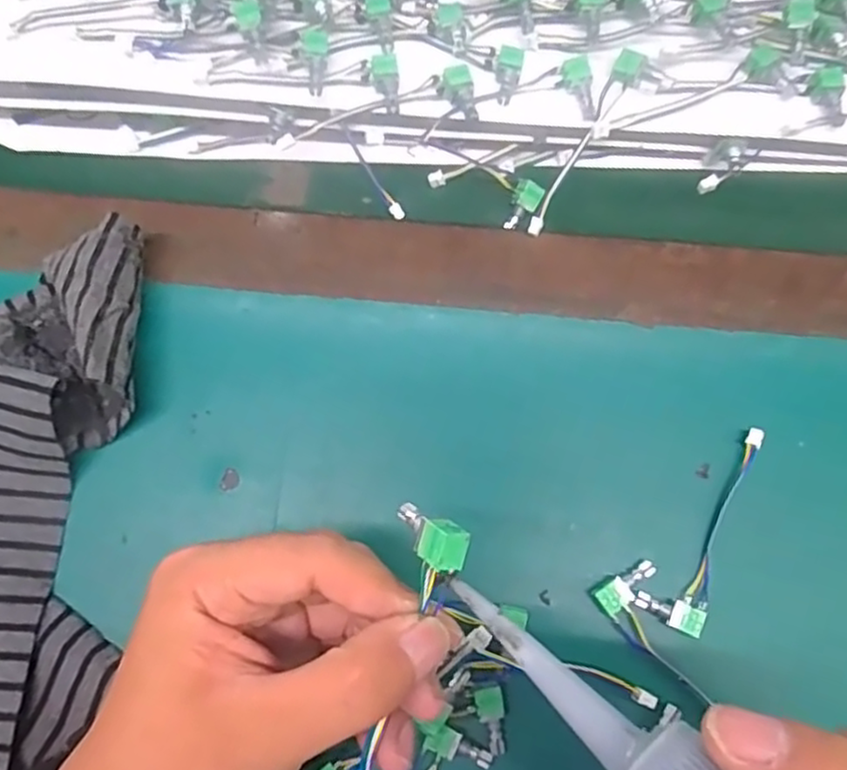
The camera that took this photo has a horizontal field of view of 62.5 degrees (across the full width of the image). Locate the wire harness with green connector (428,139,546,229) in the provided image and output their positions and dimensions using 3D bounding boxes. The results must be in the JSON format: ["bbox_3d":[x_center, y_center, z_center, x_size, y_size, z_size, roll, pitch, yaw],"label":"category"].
[{"bbox_3d":[0.028,-0.105,0.358,0.065,0.011,0.023,35,80,9],"label":"wire harness with green connector"}]

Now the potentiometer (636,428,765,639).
[{"bbox_3d":[0.129,0.064,0.304,0.028,0.006,0.094,35,80,9],"label":"potentiometer"}]

